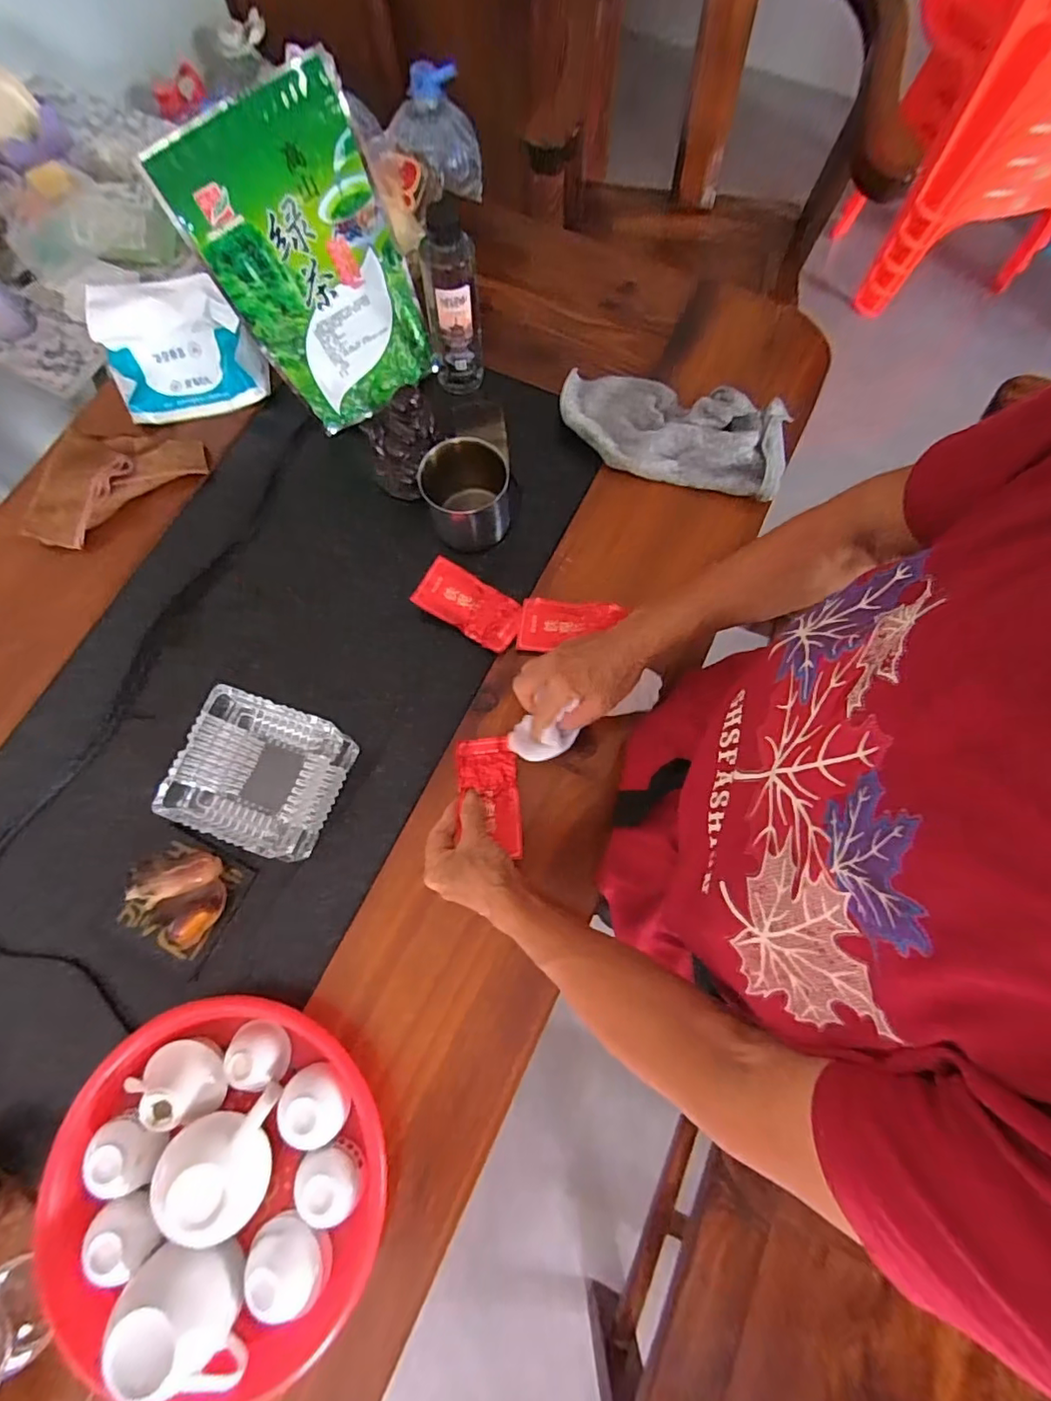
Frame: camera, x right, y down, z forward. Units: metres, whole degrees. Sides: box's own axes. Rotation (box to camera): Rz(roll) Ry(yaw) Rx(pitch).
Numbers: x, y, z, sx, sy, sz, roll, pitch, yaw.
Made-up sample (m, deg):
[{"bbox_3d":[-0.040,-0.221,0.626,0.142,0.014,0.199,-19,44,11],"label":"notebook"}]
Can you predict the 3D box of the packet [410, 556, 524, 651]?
[{"bbox_3d":[-0.057,-0.097,0.574,0.111,0.023,0.054,32,77,8],"label":"packet"}]

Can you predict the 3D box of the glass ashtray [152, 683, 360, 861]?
[{"bbox_3d":[-0.238,0.065,0.508,0.124,0.057,0.123,19,76,5],"label":"glass ashtray"}]

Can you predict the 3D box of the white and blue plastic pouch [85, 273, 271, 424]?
[{"bbox_3d":[-0.378,-0.383,0.614,0.165,0.103,0.078,-10,75,-2],"label":"white and blue plastic pouch"}]

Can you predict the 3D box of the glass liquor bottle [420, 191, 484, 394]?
[{"bbox_3d":[-0.077,-0.413,0.583,0.054,0.172,0.059,-8,75,-2],"label":"glass liquor bottle"}]

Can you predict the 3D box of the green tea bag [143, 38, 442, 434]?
[{"bbox_3d":[-0.199,-0.411,0.546,0.173,0.253,0.047,-33,57,-3],"label":"green tea bag"}]

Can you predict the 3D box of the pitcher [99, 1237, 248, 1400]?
[{"bbox_3d":[-0.243,0.435,0.396,0.076,0.072,0.088,-9,75,-2],"label":"pitcher"}]

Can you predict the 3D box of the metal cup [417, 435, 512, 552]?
[{"bbox_3d":[-0.059,-0.210,0.573,0.089,0.074,0.086,1,75,1],"label":"metal cup"}]

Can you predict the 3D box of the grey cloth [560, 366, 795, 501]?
[{"bbox_3d":[0.158,-0.297,0.613,0.254,0.045,0.113,21,76,6],"label":"grey cloth"}]

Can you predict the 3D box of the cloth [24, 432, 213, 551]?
[{"bbox_3d":[-0.467,-0.257,0.623,0.196,0.029,0.114,-33,77,-8],"label":"cloth"}]

